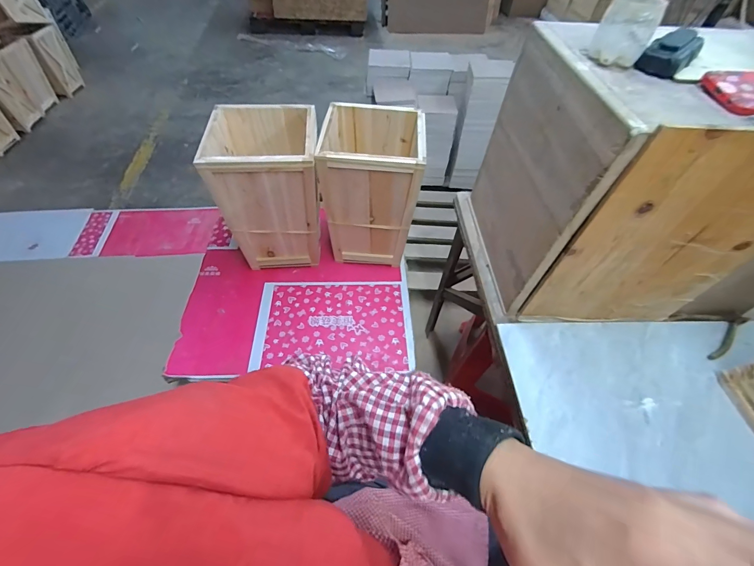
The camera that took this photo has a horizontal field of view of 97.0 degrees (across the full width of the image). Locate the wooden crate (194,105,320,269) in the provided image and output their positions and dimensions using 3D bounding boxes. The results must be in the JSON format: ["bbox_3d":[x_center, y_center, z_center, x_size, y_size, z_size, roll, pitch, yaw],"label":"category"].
[{"bbox_3d":[-0.270,-0.229,0.913,0.239,0.389,0.229,-1,53,-3],"label":"wooden crate"}]

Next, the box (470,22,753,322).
[{"bbox_3d":[0.470,-0.164,0.580,0.466,0.367,0.319,2,53,-1],"label":"box"}]

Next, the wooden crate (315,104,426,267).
[{"bbox_3d":[-0.014,-0.255,0.935,0.239,0.361,0.248,4,53,0],"label":"wooden crate"}]

